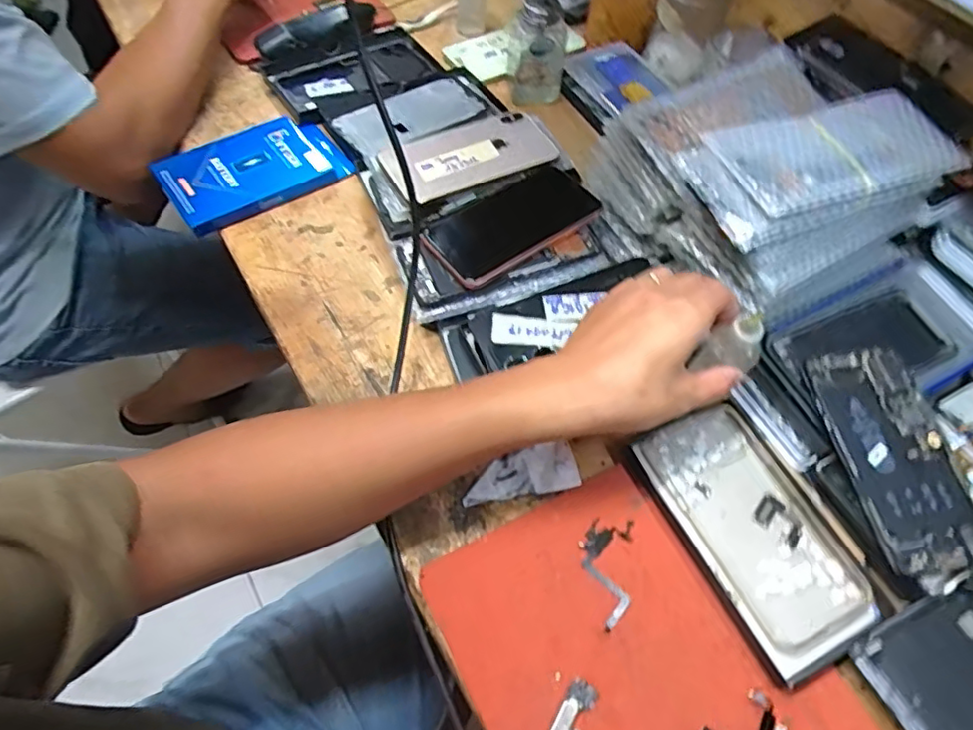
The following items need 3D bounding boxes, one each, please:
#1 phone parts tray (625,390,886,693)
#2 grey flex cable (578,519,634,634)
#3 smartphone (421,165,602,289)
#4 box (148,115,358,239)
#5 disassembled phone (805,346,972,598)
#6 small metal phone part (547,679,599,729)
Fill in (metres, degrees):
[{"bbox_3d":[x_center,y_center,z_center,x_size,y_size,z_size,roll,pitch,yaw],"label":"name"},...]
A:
[{"bbox_3d":[0.186,0.112,0.430,0.099,0.010,0.175,-21,61,-16],"label":"phone parts tray"},{"bbox_3d":[0.078,0.137,0.410,0.034,0.004,0.072,10,57,3],"label":"grey flex cable"},{"bbox_3d":[0.027,-0.124,0.542,0.156,0.014,0.079,-29,63,-20],"label":"smartphone"},{"bbox_3d":[-0.221,-0.192,0.593,0.163,0.025,0.097,-29,63,-20],"label":"box"},{"bbox_3d":[0.284,0.065,0.426,0.073,0.009,0.165,-10,63,-4],"label":"disassembled phone"},{"bbox_3d":[0.051,0.204,0.358,0.019,0.004,0.039,27,60,14],"label":"small metal phone part"}]

